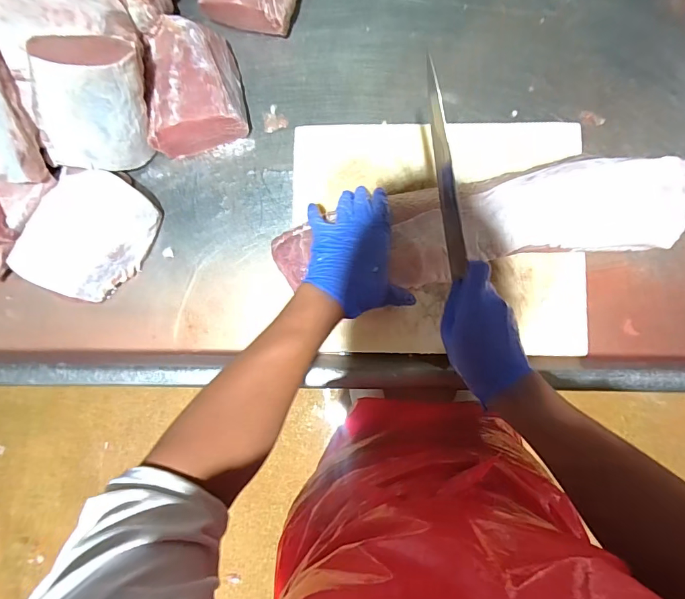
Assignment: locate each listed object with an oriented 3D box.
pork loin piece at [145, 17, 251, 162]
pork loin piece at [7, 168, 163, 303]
[{"bbox_3d":[-0.206,-0.287,0.570,0.132,0.068,0.156,-12,83,1],"label":"pork loin piece"},{"bbox_3d":[-0.343,-0.087,0.567,0.143,0.054,0.175,33,86,5],"label":"pork loin piece"}]

